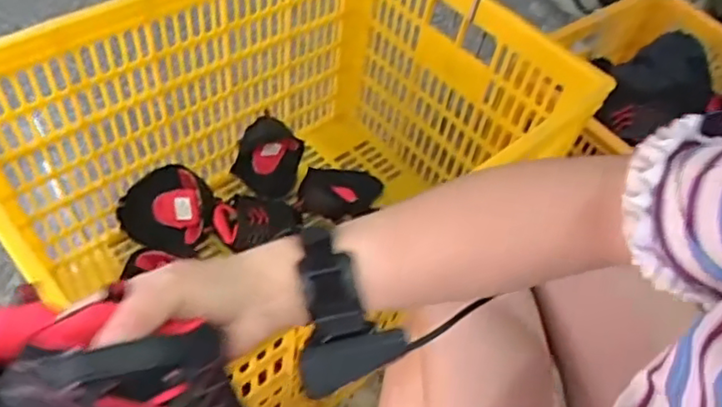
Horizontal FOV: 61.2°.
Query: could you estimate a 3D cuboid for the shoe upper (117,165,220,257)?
[{"bbox_3d":[-0.309,0.010,0.989,0.140,0.044,0.136,30,83,-18],"label":"shoe upper"}]

